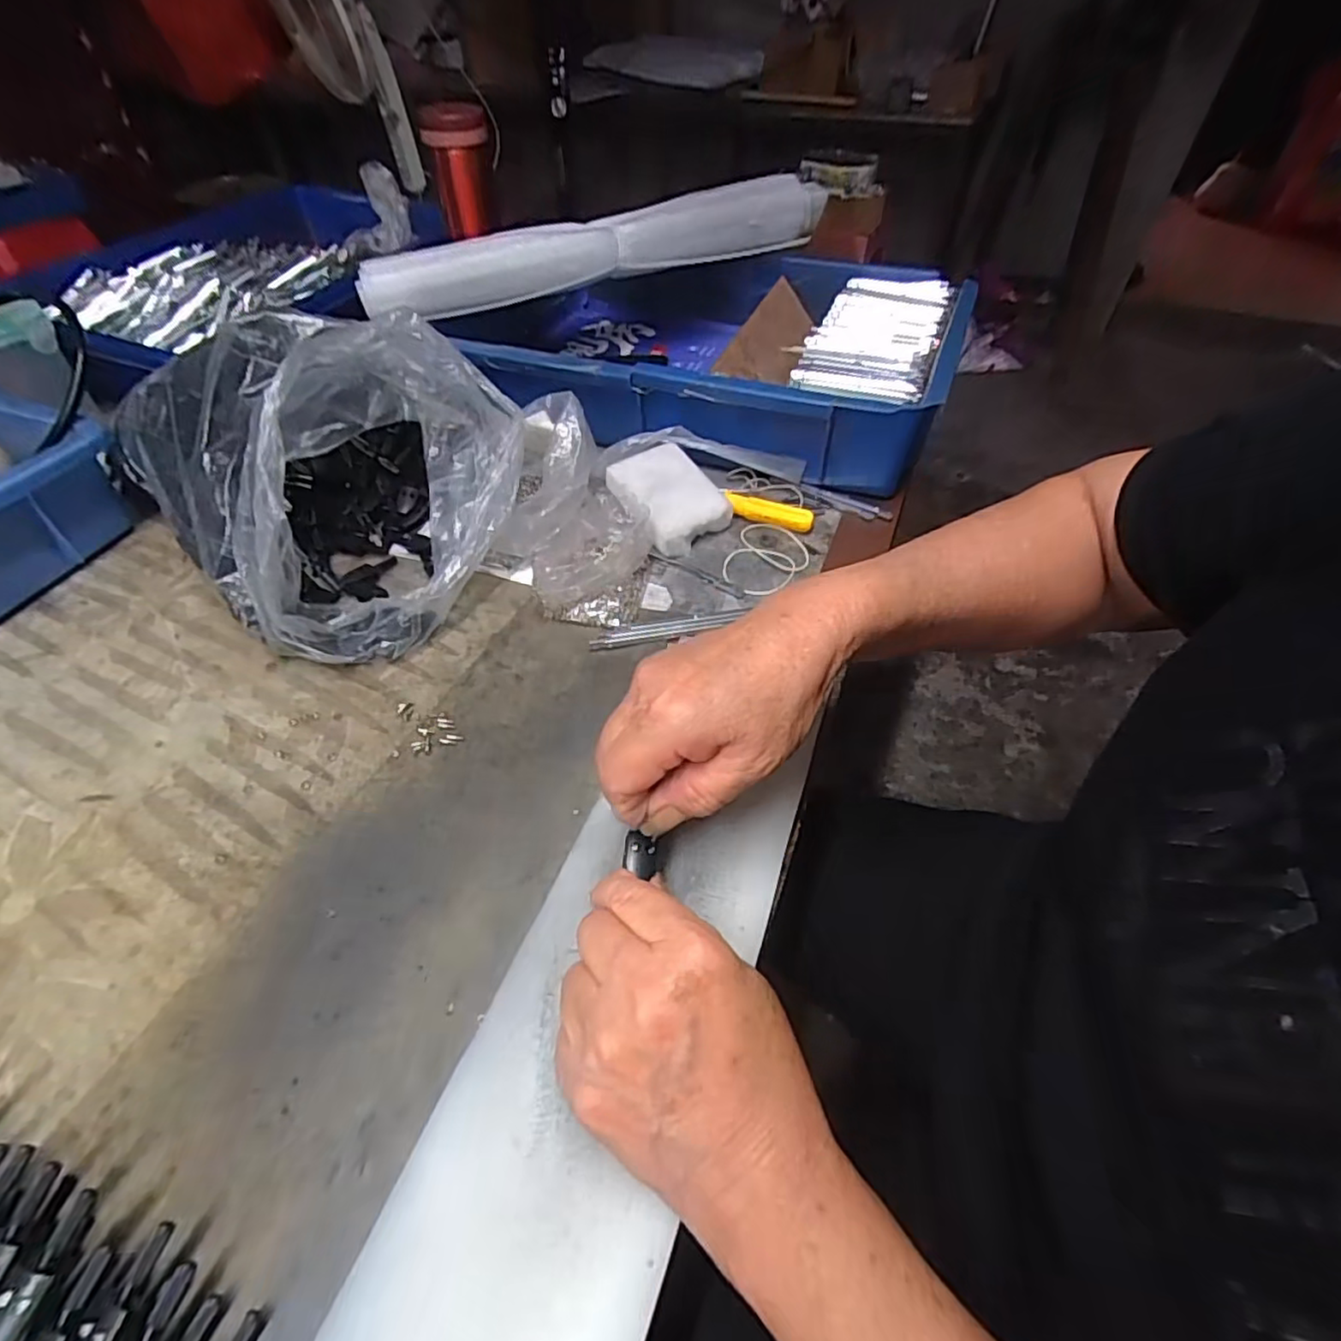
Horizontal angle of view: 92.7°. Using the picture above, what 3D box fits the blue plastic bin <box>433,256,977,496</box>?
[{"bbox_3d":[0.027,-0.289,0.572,0.399,0.082,0.282,14,50,12],"label":"blue plastic bin"}]

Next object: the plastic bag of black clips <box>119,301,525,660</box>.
[{"bbox_3d":[-0.230,-0.143,0.424,0.255,0.147,0.184,30,55,24],"label":"plastic bag of black clips"}]

